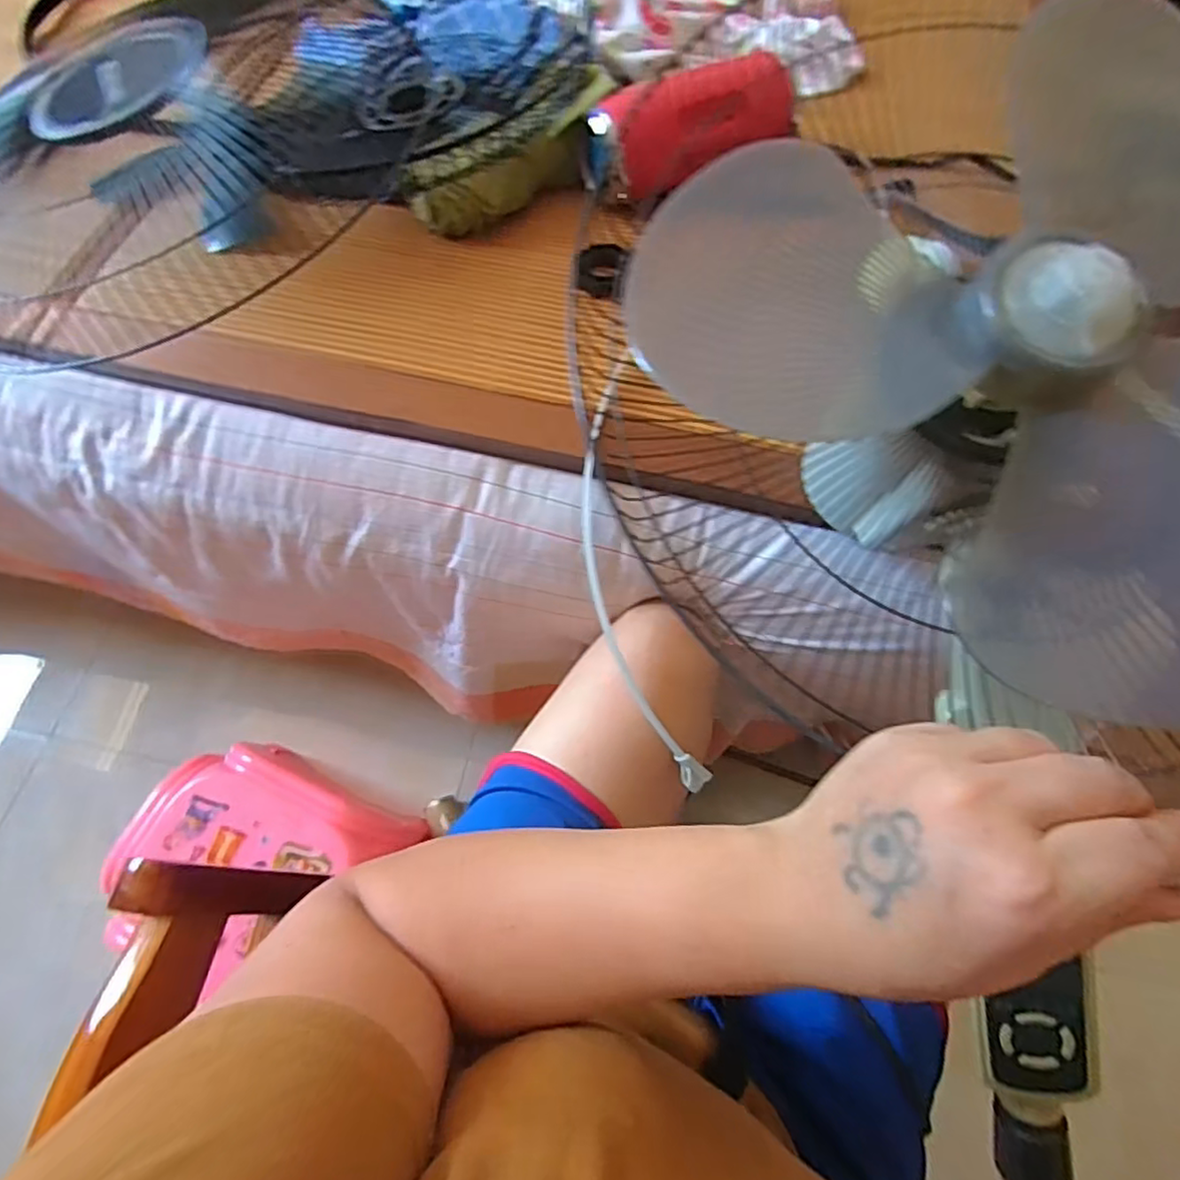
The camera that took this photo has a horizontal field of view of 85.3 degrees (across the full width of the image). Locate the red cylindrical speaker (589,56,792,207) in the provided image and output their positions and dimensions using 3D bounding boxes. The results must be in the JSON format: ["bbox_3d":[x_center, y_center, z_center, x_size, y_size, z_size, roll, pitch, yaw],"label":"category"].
[{"bbox_3d":[0.090,-0.409,0.570,0.181,0.092,0.095,-31,70,-15],"label":"red cylindrical speaker"}]

